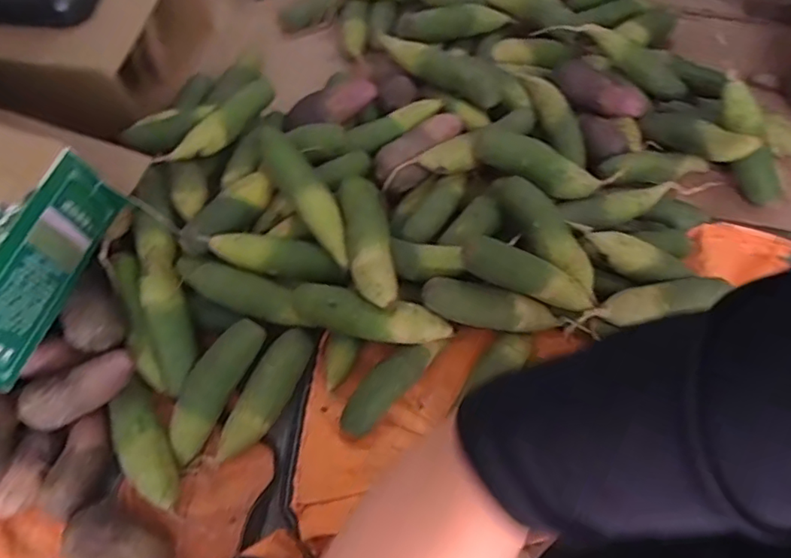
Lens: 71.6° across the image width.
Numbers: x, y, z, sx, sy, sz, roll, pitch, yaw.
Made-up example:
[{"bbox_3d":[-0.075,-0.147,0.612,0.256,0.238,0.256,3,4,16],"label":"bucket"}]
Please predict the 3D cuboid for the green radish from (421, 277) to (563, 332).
[{"bbox_3d":[0.135,0.040,0.759,0.192,0.052,0.047,7,61,4],"label":"green radish"}]

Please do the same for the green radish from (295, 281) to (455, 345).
[{"bbox_3d":[-0.031,0.052,0.754,0.216,0.058,0.057,10,61,5],"label":"green radish"}]

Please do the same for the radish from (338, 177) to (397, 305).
[{"bbox_3d":[-0.039,-0.058,0.765,0.061,0.051,0.209,-9,61,-5],"label":"radish"}]

